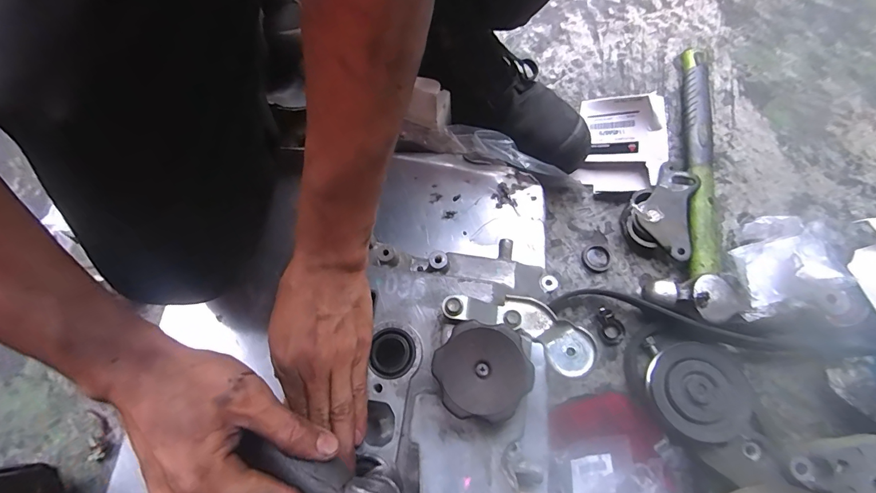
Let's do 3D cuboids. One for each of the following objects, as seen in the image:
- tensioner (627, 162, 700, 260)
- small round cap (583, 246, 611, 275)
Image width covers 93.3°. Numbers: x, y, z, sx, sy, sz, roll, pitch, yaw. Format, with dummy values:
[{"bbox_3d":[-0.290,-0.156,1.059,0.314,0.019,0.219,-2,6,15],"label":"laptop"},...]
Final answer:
[{"bbox_3d":[0.260,-0.042,0.489,0.069,0.035,0.105,13,72,7],"label":"tensioner"},{"bbox_3d":[0.185,0.015,0.482,0.033,0.004,0.032,-1,71,2],"label":"small round cap"}]

